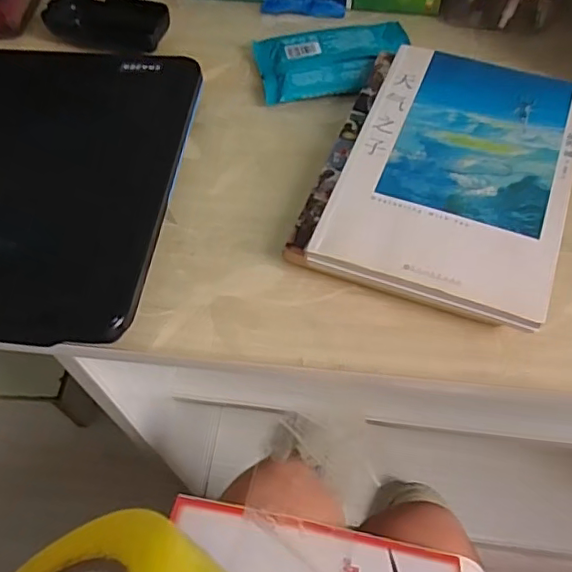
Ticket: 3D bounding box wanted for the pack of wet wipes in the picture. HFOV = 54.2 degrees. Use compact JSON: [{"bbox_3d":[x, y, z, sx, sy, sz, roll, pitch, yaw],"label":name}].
[{"bbox_3d":[0.043,-0.192,0.474,0.130,0.013,0.076,-11,58,-4],"label":"pack of wet wipes"}]

